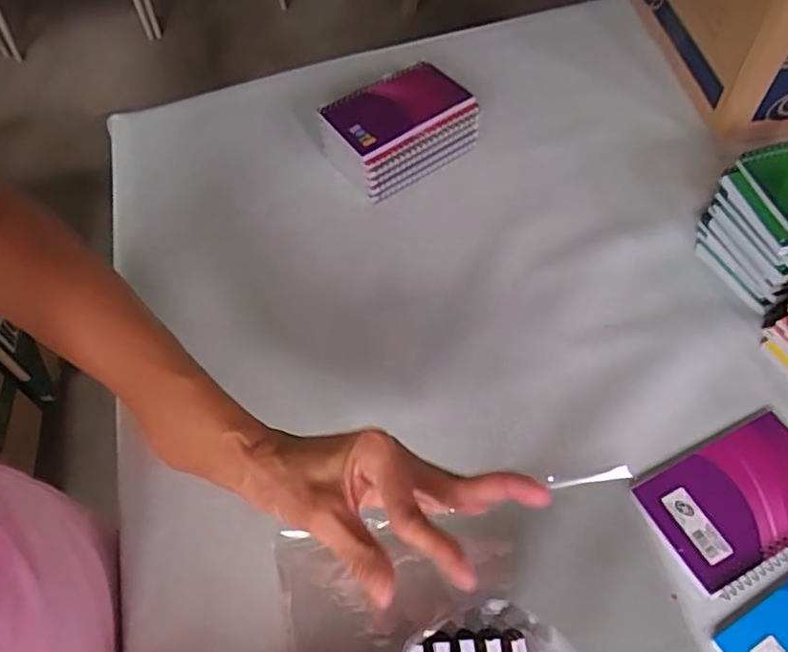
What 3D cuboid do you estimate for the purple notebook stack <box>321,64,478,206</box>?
[{"bbox_3d":[0.005,-0.191,0.607,0.131,0.065,0.100,-28,61,-13],"label":"purple notebook stack"}]

